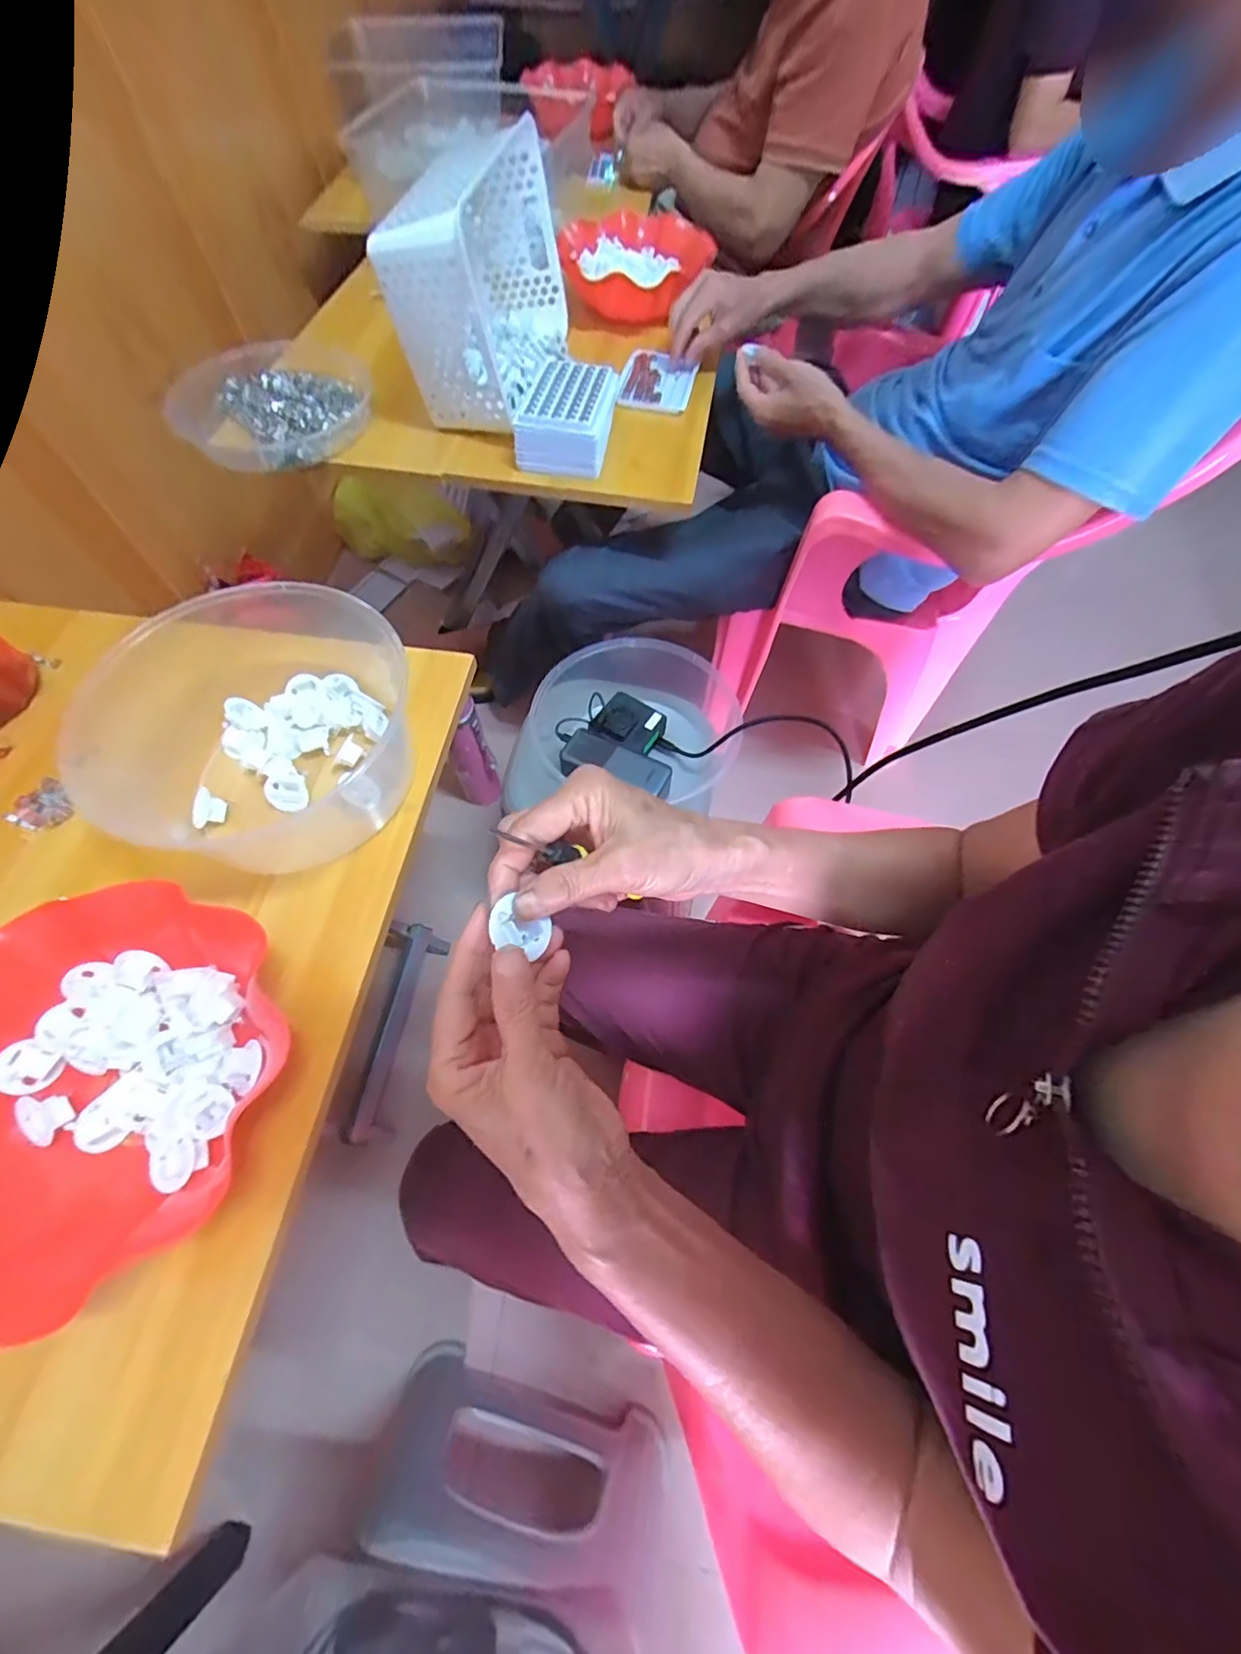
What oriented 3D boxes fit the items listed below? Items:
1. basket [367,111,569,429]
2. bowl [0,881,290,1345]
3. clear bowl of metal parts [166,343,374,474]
[{"bbox_3d":[-0.161,-0.645,0.684,0.122,0.187,0.308,13,64,5],"label":"basket"},{"bbox_3d":[-0.319,0.157,0.352,0.197,0.075,0.216,1,63,-1],"label":"bowl"},{"bbox_3d":[-0.425,-0.505,0.702,0.223,0.048,0.218,-12,64,-8],"label":"clear bowl of metal parts"}]

